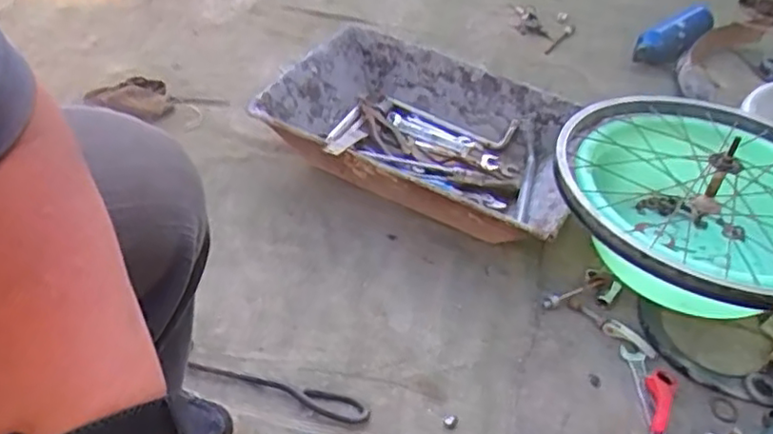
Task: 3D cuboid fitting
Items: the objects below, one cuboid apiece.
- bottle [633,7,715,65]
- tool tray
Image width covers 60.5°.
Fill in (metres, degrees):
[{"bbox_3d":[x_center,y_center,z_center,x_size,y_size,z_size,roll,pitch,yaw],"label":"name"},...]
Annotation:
[{"bbox_3d":[0.532,-0.335,1.225,0.176,0.054,0.069,-31,51,-2],"label":"bottle"},{"bbox_3d":[0.062,-0.120,1.055,0.498,0.118,0.307,26,48,20],"label":"tool tray"}]

